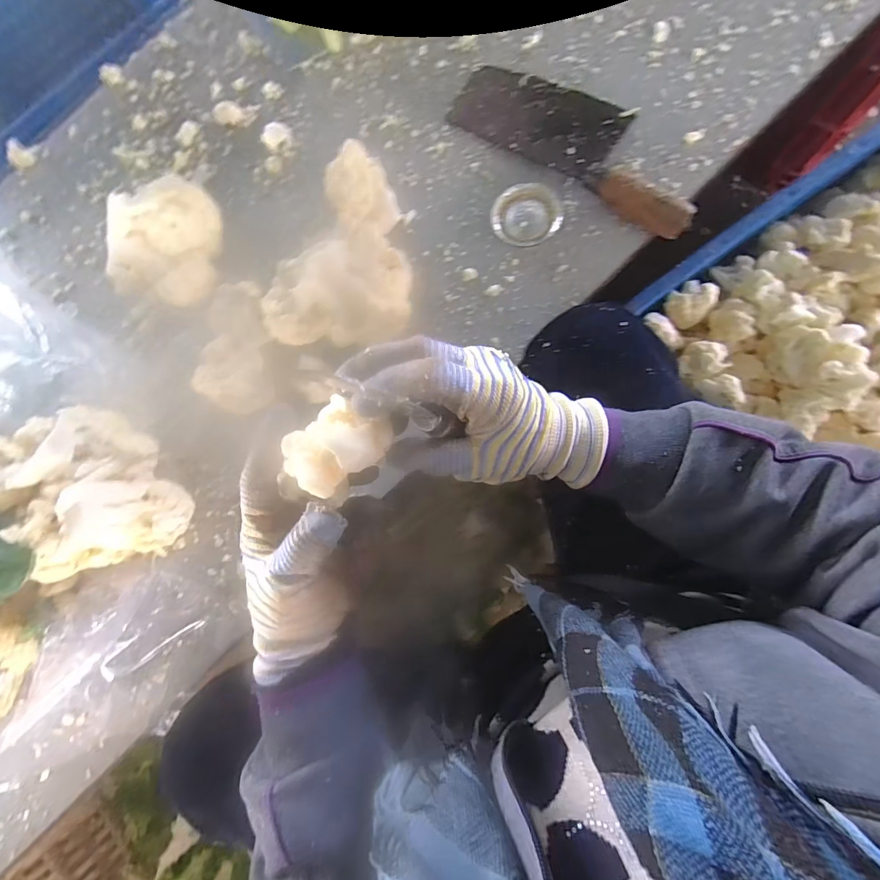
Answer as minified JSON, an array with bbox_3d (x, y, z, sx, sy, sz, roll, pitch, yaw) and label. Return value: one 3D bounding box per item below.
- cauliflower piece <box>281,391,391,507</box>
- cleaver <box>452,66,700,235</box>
[{"bbox_3d":[-0.055,0.003,0.228,0.040,0.036,0.048,32,88,9],"label":"cauliflower piece"},{"bbox_3d":[0.131,-0.291,0.401,0.264,0.033,0.095,38,89,9],"label":"cleaver"}]

